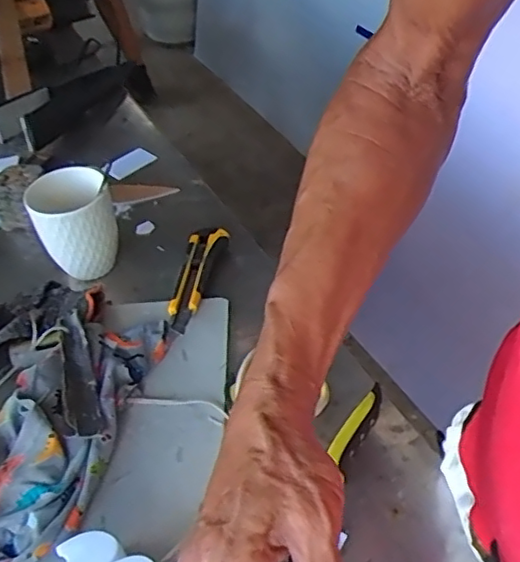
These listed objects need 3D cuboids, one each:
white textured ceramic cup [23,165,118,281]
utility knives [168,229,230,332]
[{"bbox_3d":[-0.195,-0.056,0.642,0.079,0.110,0.078,-2,43,2],"label":"white textured ceramic cup"},{"bbox_3d":[-0.072,-0.003,0.631,0.041,0.023,0.149,8,45,12],"label":"utility knives"}]

